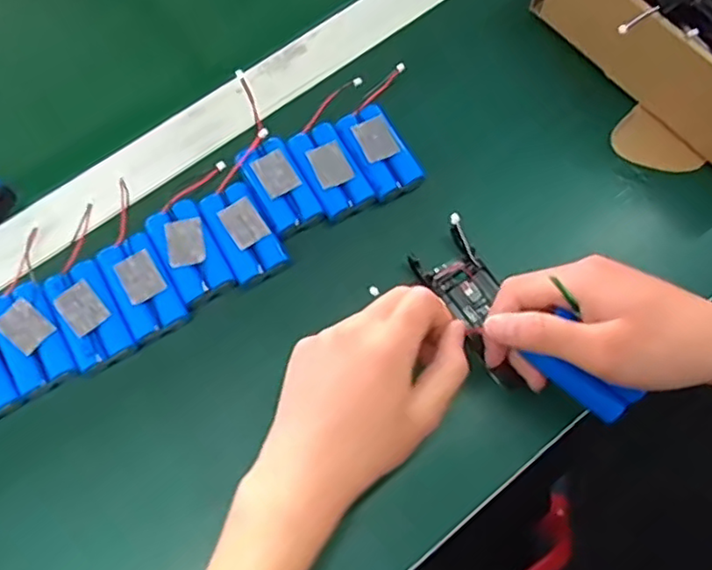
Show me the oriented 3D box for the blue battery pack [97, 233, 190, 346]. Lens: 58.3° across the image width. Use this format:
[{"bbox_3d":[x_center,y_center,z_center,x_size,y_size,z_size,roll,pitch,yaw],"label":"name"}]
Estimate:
[{"bbox_3d":[-0.136,0.000,0.406,0.035,0.014,0.066,-29,70,-11],"label":"blue battery pack"}]

